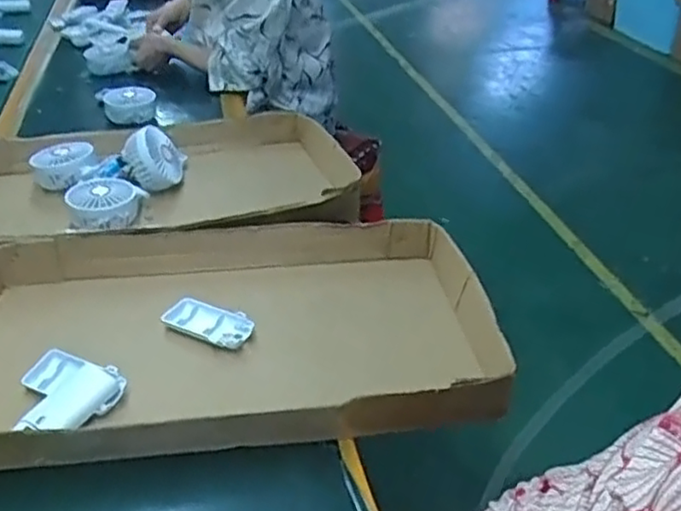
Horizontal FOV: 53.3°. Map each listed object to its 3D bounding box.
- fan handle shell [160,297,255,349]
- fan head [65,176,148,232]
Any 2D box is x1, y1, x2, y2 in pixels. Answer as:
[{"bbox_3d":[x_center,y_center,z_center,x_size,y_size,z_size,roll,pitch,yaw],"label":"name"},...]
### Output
[{"bbox_3d":[-0.139,0.072,0.713,0.094,0.015,0.048,14,36,22],"label":"fan handle shell"},{"bbox_3d":[-0.309,-0.070,0.888,0.090,0.039,0.096,18,34,19],"label":"fan head"}]

